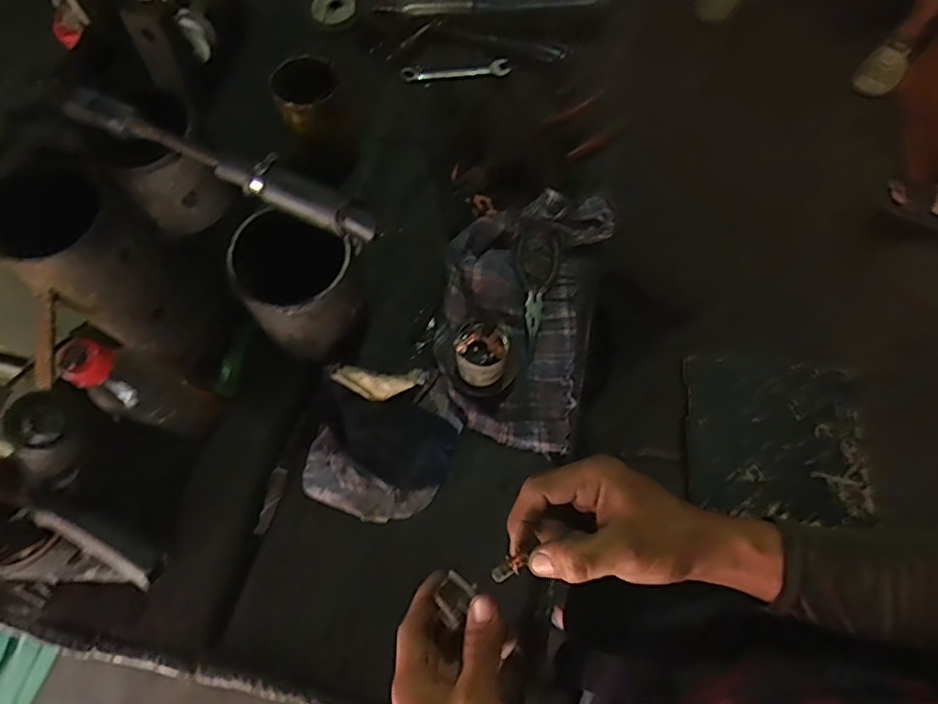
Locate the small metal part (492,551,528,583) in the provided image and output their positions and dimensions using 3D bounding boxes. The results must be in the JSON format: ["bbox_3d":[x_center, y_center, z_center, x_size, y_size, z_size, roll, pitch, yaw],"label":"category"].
[{"bbox_3d":[0.026,0.135,0.350,0.025,0.006,0.011,-27,73,-17],"label":"small metal part"}]

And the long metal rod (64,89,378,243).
[{"bbox_3d":[-0.178,-0.137,0.401,0.247,0.020,0.025,23,71,10],"label":"long metal rod"}]

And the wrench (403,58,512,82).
[{"bbox_3d":[-0.018,-0.374,0.746,0.143,0.009,0.022,-5,68,-1],"label":"wrench"}]

